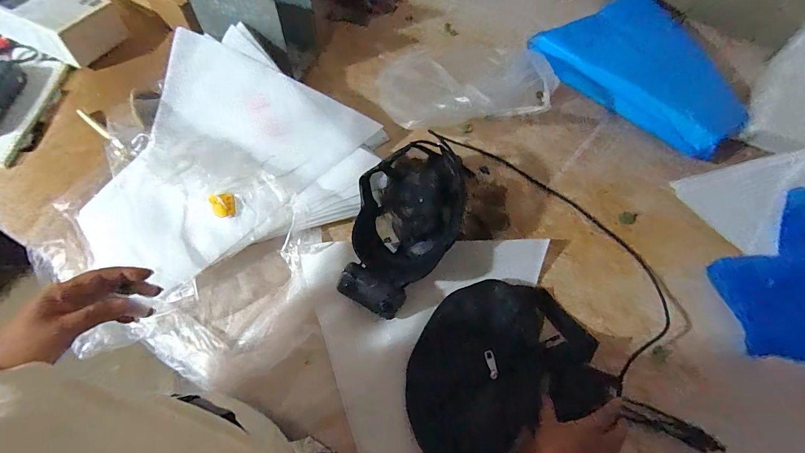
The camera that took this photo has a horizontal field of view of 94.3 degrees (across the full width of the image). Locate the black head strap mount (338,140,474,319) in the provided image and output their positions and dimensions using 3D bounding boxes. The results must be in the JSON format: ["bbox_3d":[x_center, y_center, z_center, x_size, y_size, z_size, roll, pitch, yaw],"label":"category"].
[{"bbox_3d":[0.010,-0.002,0.595,0.170,0.077,0.282,14,65,4],"label":"black head strap mount"}]

